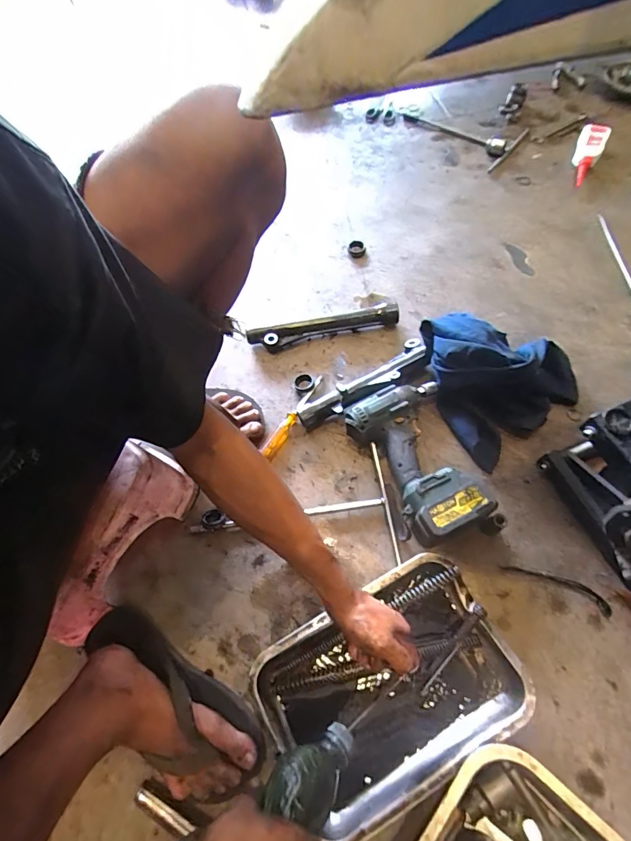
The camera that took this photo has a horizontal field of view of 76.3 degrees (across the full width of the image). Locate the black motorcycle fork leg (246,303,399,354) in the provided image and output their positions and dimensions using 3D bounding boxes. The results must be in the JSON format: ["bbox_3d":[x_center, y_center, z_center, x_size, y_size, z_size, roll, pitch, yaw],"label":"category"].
[{"bbox_3d":[0.014,-0.174,0.759,0.286,0.042,0.050,-9,65,0],"label":"black motorcycle fork leg"}]

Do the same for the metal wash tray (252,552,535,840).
[{"bbox_3d":[0.090,0.325,0.501,0.288,0.055,0.206,-27,67,-9],"label":"metal wash tray"}]

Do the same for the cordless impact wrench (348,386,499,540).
[{"bbox_3d":[0.153,0.056,0.614,0.160,0.077,0.251,-18,65,-5],"label":"cordless impact wrench"}]

